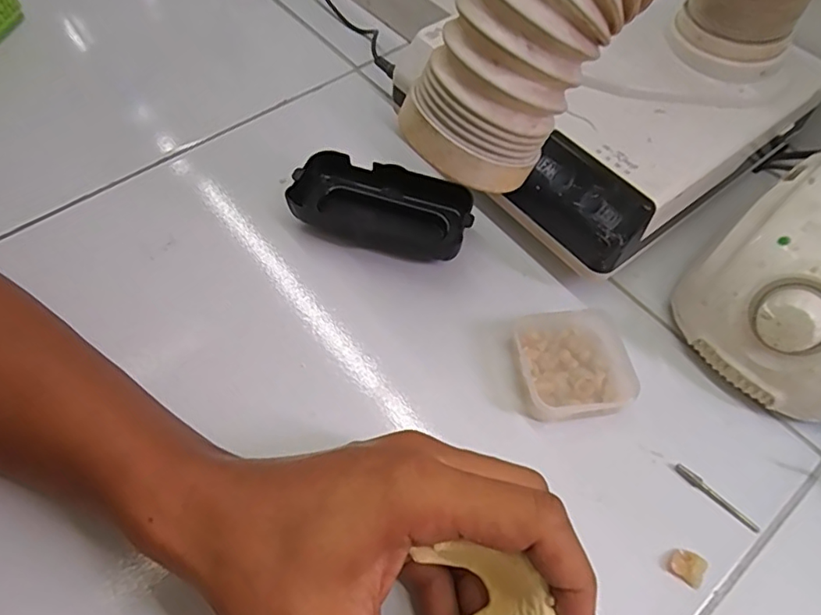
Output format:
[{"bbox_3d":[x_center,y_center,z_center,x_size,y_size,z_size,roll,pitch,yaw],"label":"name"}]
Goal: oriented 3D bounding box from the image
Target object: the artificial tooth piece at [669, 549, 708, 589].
[{"bbox_3d":[0.126,0.118,0.250,0.015,0.006,0.013,31,62,15],"label":"artificial tooth piece"}]

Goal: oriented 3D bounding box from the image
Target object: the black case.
[{"bbox_3d":[-0.017,-0.063,0.345,0.108,0.024,0.052,15,59,6],"label":"black case"}]

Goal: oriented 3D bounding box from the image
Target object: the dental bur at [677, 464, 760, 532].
[{"bbox_3d":[0.149,0.093,0.267,0.044,0.004,0.005,41,65,20],"label":"dental bur"}]

